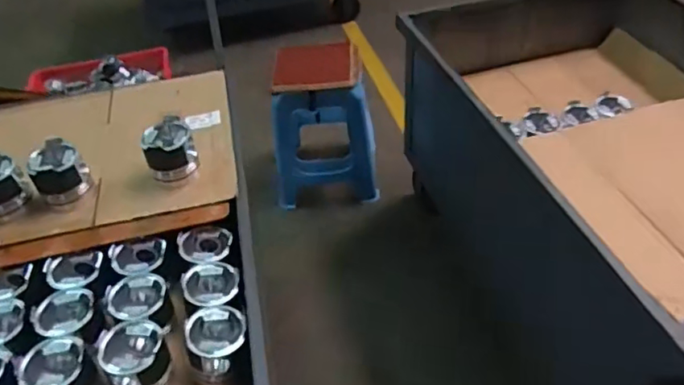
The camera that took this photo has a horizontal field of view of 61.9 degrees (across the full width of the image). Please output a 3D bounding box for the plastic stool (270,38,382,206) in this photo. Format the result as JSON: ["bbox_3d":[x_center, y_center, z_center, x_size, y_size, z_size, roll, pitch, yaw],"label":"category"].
[{"bbox_3d":[-0.068,-0.234,1.951,0.352,0.471,0.287,-7,43,-3],"label":"plastic stool"}]

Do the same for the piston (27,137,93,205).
[{"bbox_3d":[-0.548,-0.032,1.116,0.092,0.124,0.092,-2,43,2],"label":"piston"}]

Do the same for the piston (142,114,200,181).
[{"bbox_3d":[-0.341,-0.086,1.137,0.092,0.111,0.092,-12,43,-8],"label":"piston"}]

